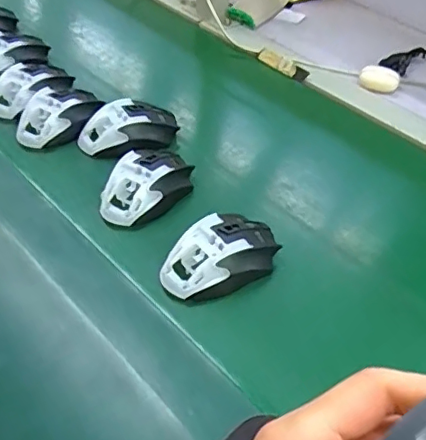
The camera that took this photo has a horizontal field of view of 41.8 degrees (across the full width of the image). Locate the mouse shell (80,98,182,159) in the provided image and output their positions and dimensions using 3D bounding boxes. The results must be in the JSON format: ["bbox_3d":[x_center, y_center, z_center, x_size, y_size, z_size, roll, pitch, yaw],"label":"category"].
[{"bbox_3d":[-0.098,-0.105,0.646,0.111,0.037,0.065,-21,48,-25],"label":"mouse shell"}]

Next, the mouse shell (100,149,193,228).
[{"bbox_3d":[-0.067,-0.037,0.575,0.064,0.038,0.109,35,51,29],"label":"mouse shell"}]

